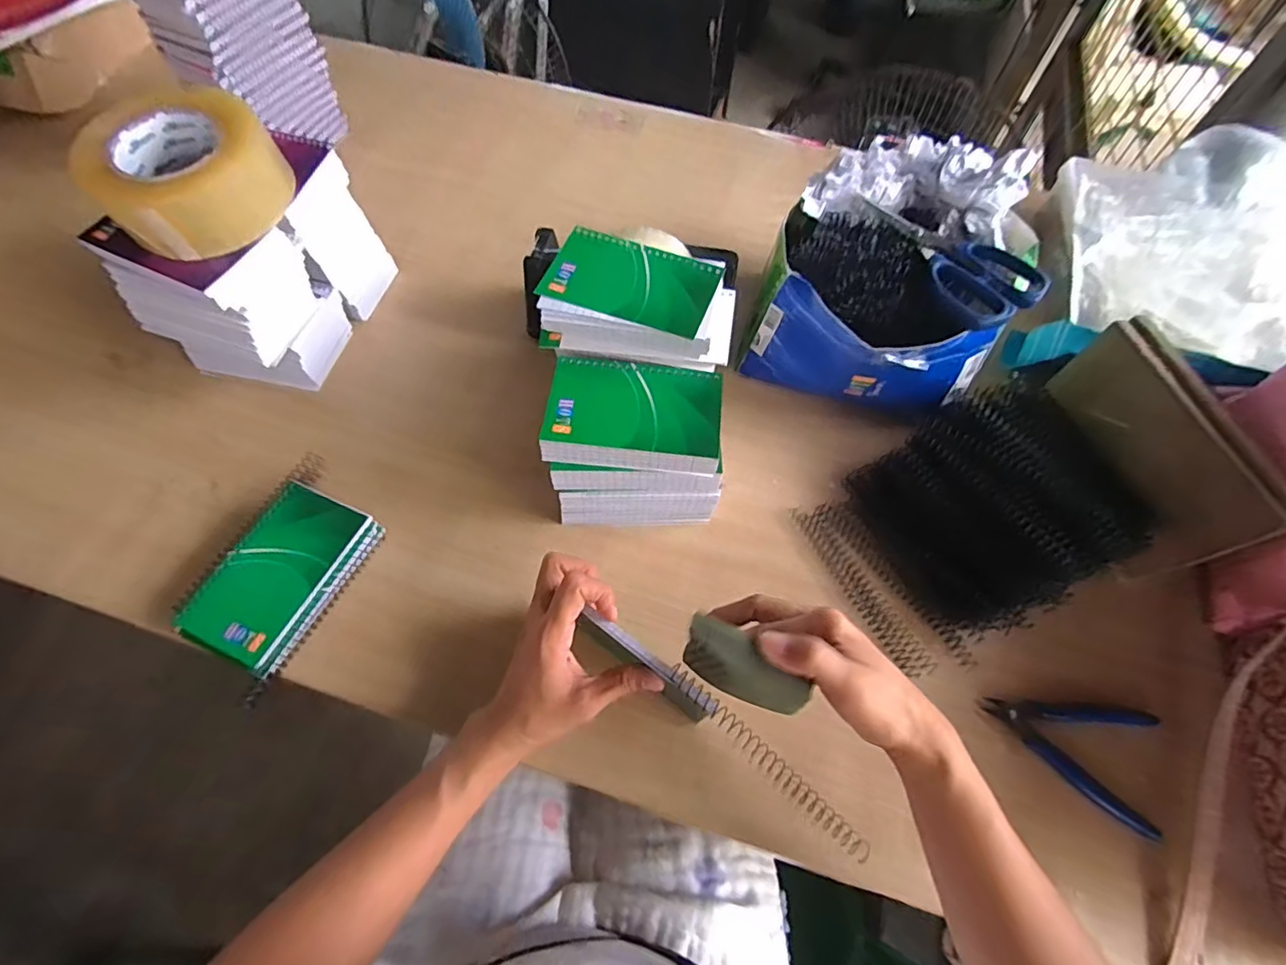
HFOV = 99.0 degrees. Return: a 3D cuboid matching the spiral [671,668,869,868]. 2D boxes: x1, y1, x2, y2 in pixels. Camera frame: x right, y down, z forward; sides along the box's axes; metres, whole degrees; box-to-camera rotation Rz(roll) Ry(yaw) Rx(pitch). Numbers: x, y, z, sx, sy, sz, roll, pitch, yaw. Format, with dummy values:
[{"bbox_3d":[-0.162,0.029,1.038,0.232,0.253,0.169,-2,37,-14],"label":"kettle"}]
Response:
[{"bbox_3d":[0.076,0.169,0.336,0.150,0.023,0.013,39,68,17],"label":"spiral"}]

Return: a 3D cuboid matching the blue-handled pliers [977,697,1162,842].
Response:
[{"bbox_3d":[0.315,0.187,0.409,0.118,0.015,0.084,26,65,11],"label":"blue-handled pliers"}]

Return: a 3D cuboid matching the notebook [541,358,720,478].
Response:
[{"bbox_3d":[-0.007,-0.053,0.417,0.128,0.019,0.083,5,63,0],"label":"notebook"}]

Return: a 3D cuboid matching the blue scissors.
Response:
[{"bbox_3d":[0.245,-0.188,0.446,0.088,0.018,0.155,-32,68,-17],"label":"blue scissors"}]

